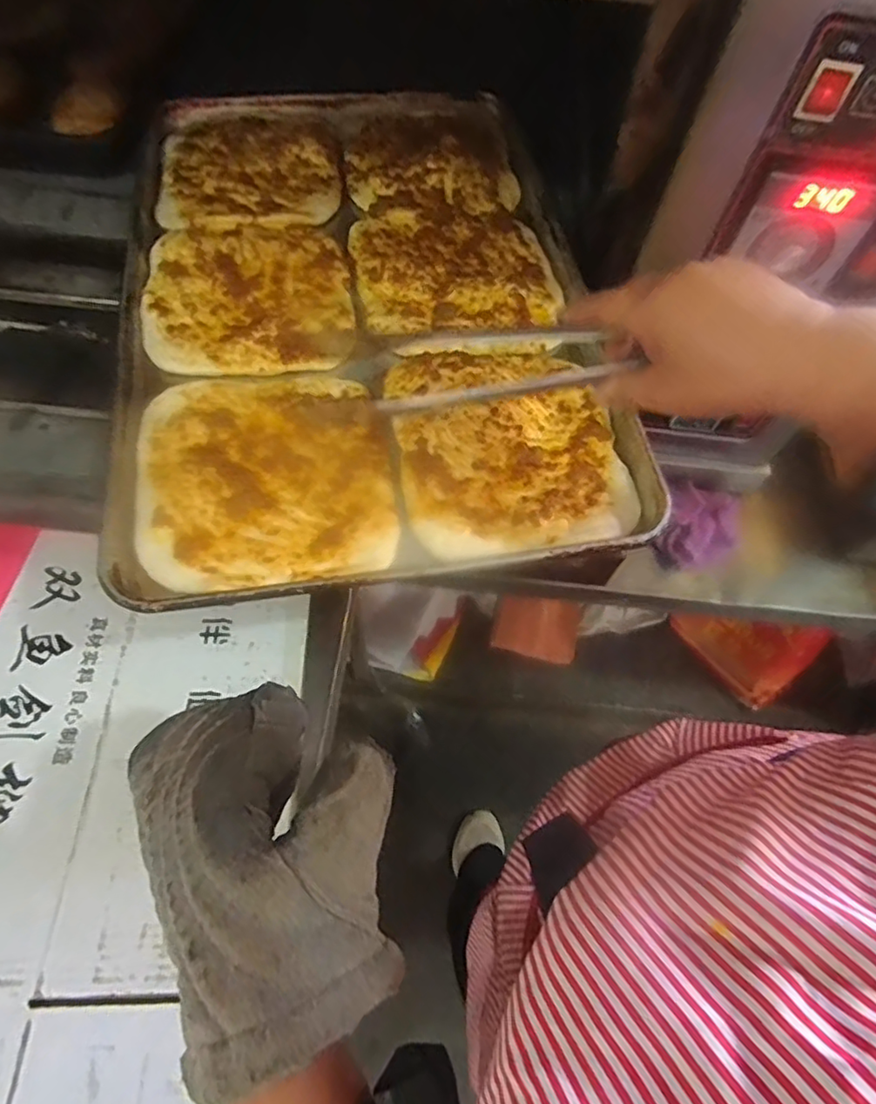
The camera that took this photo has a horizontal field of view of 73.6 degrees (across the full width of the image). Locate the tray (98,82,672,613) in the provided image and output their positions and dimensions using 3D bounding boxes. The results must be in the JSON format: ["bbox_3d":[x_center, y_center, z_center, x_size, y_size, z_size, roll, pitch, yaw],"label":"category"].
[{"bbox_3d":[-0.074,-0.248,0.530,0.398,0.038,0.592,-9,63,-8],"label":"tray"}]

